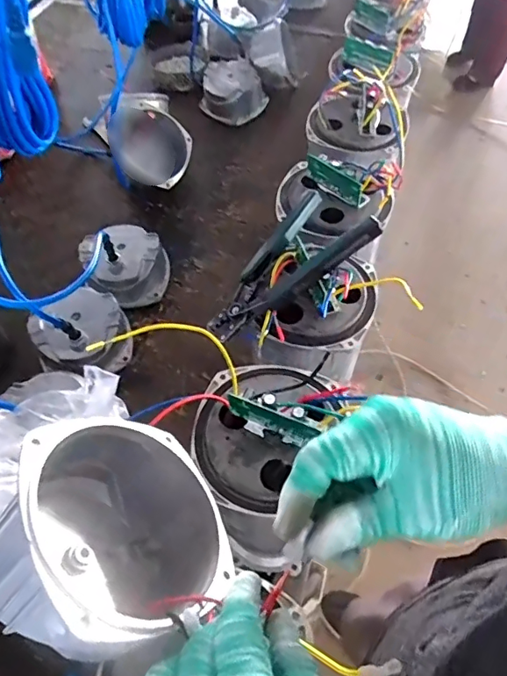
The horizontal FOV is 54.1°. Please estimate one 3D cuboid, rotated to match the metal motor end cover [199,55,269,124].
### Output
[{"bbox_3d":[-0.046,-0.530,1.080,0.128,0.094,0.109,25,59,17],"label":"metal motor end cover"}]

